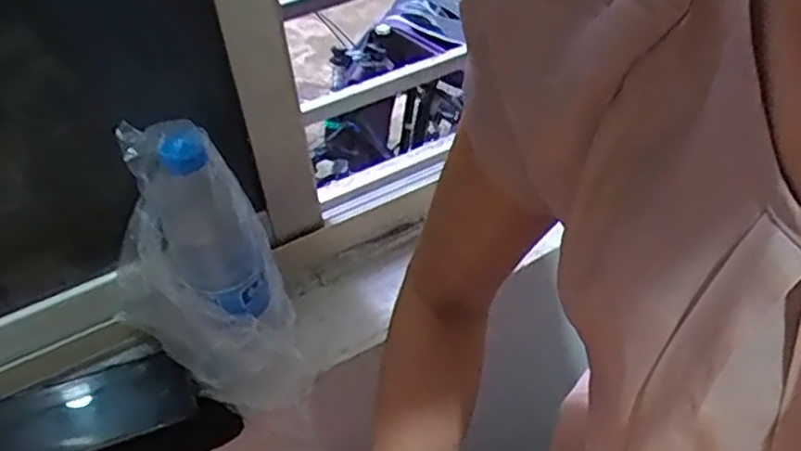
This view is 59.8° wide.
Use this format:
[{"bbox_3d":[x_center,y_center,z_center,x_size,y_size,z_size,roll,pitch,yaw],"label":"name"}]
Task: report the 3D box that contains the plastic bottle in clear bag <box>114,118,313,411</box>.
[{"bbox_3d":[-0.153,0.046,0.542,0.126,0.235,0.085,-16,38,-12],"label":"plastic bottle in clear bag"}]

